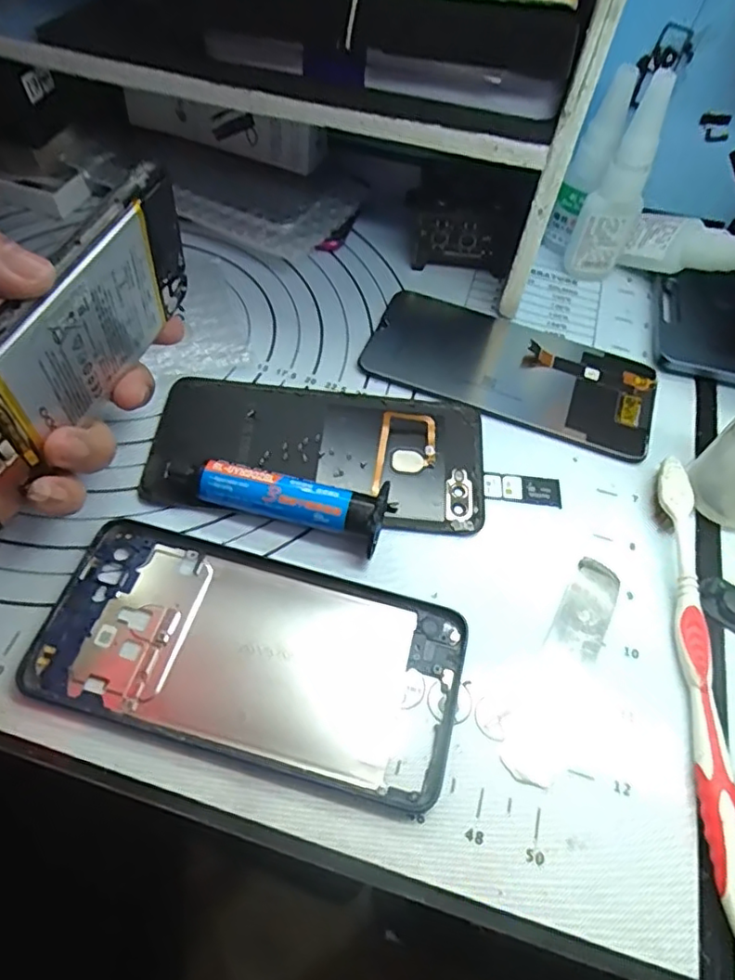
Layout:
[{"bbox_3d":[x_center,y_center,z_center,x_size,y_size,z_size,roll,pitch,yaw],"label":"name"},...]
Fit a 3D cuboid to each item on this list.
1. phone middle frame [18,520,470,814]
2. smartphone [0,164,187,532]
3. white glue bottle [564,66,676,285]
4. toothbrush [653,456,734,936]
[{"bbox_3d":[-0.043,0.062,0.228,0.154,0.004,0.076,15,58,5],"label":"phone middle frame"},{"bbox_3d":[-0.107,-0.043,0.211,0.010,0.070,0.146,22,63,9],"label":"smartphone"},{"bbox_3d":[0.136,-0.159,0.324,0.028,0.106,0.020,26,59,12],"label":"white glue bottle"},{"bbox_3d":[0.127,0.065,0.233,0.012,0.015,0.174,8,57,1],"label":"toothbrush"}]

